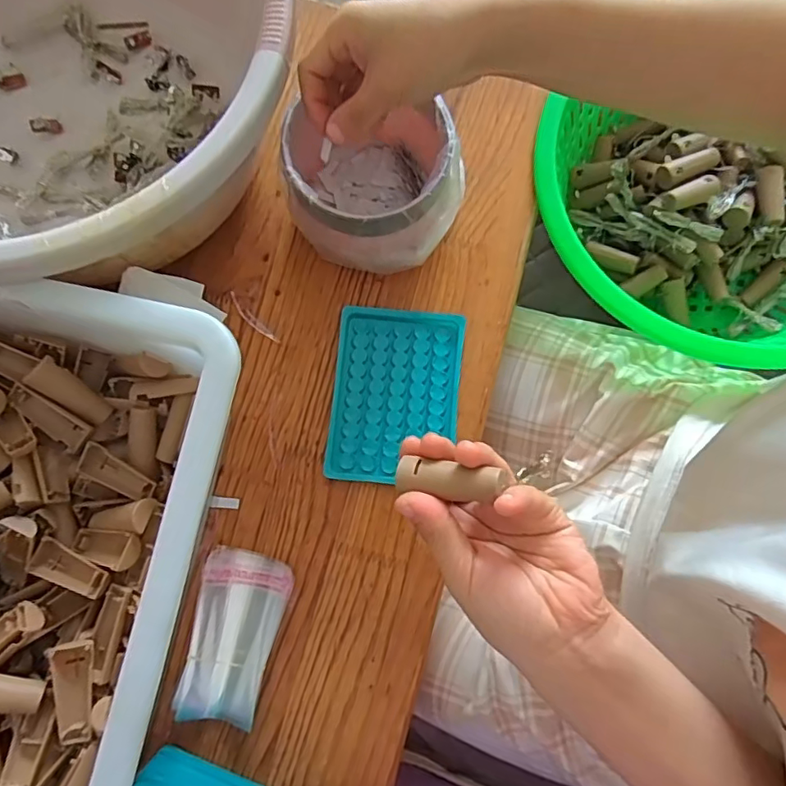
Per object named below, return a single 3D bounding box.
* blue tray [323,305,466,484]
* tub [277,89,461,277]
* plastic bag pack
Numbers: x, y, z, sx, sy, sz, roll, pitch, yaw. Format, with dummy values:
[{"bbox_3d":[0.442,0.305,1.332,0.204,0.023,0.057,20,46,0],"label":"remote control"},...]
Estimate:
[{"bbox_3d":[0.002,0.001,0.417,0.094,0.009,0.130,6,78,0],"label":"blue tray"},{"bbox_3d":[-0.018,-0.154,0.404,0.114,0.079,0.107,0,78,-1],"label":"tub"},{"bbox_3d":[-0.107,0.164,0.377,0.058,0.015,0.107,11,78,1],"label":"plastic bag pack"}]

